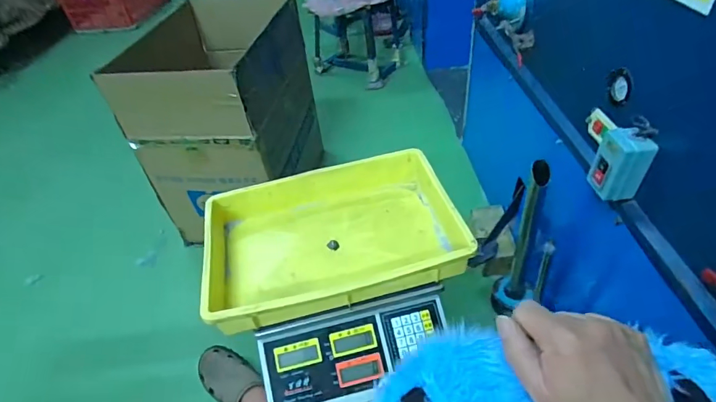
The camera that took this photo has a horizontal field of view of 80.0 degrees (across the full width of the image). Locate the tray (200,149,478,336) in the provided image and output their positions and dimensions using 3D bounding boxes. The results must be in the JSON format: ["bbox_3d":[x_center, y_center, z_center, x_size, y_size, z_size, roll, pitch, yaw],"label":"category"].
[{"bbox_3d":[-0.042,0.047,0.642,0.357,0.067,0.247,-13,43,-7],"label":"tray"}]

